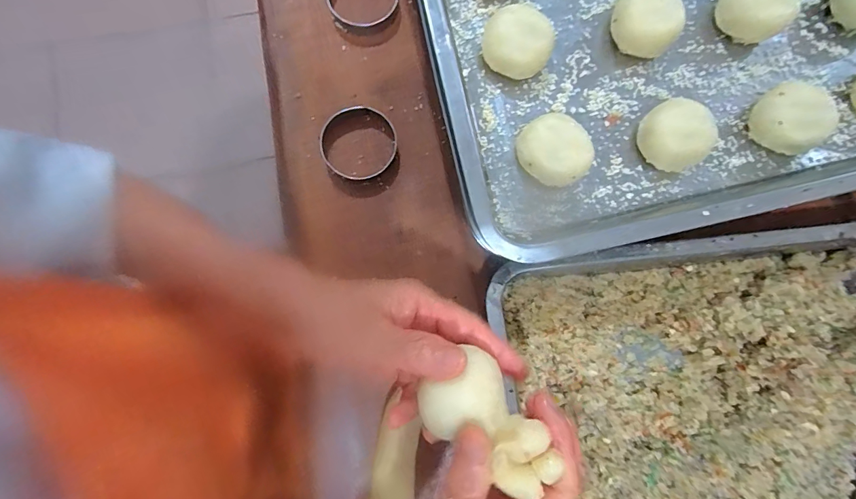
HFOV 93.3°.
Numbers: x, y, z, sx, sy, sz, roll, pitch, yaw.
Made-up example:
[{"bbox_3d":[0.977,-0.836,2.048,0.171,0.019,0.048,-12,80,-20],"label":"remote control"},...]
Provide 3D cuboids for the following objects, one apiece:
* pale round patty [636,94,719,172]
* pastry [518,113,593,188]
[{"bbox_3d":[0.188,-0.085,0.308,0.043,0.029,0.052,-44,86,-5],"label":"pale round patty"},{"bbox_3d":[0.093,-0.072,0.302,0.044,0.033,0.053,-43,85,-5],"label":"pastry"}]

